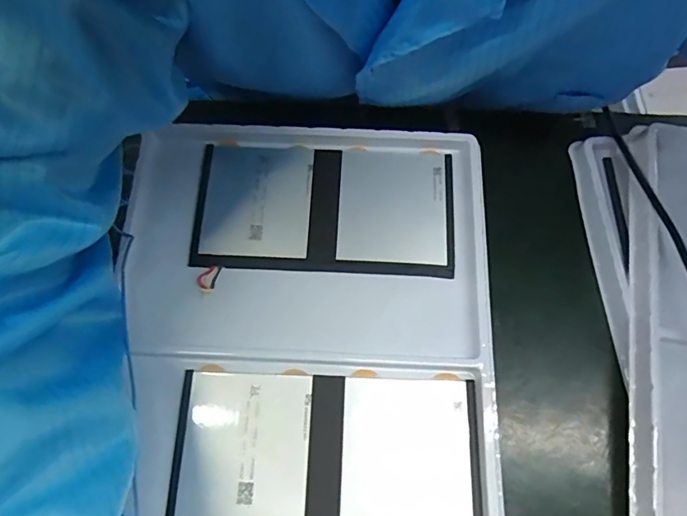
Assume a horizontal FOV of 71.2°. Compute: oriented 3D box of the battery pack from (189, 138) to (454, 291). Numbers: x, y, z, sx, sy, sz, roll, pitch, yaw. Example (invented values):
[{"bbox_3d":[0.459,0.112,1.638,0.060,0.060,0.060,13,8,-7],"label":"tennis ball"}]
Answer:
[{"bbox_3d":[-0.014,-0.035,0.332,0.172,0.009,0.096,2,74,1],"label":"battery pack"}]

